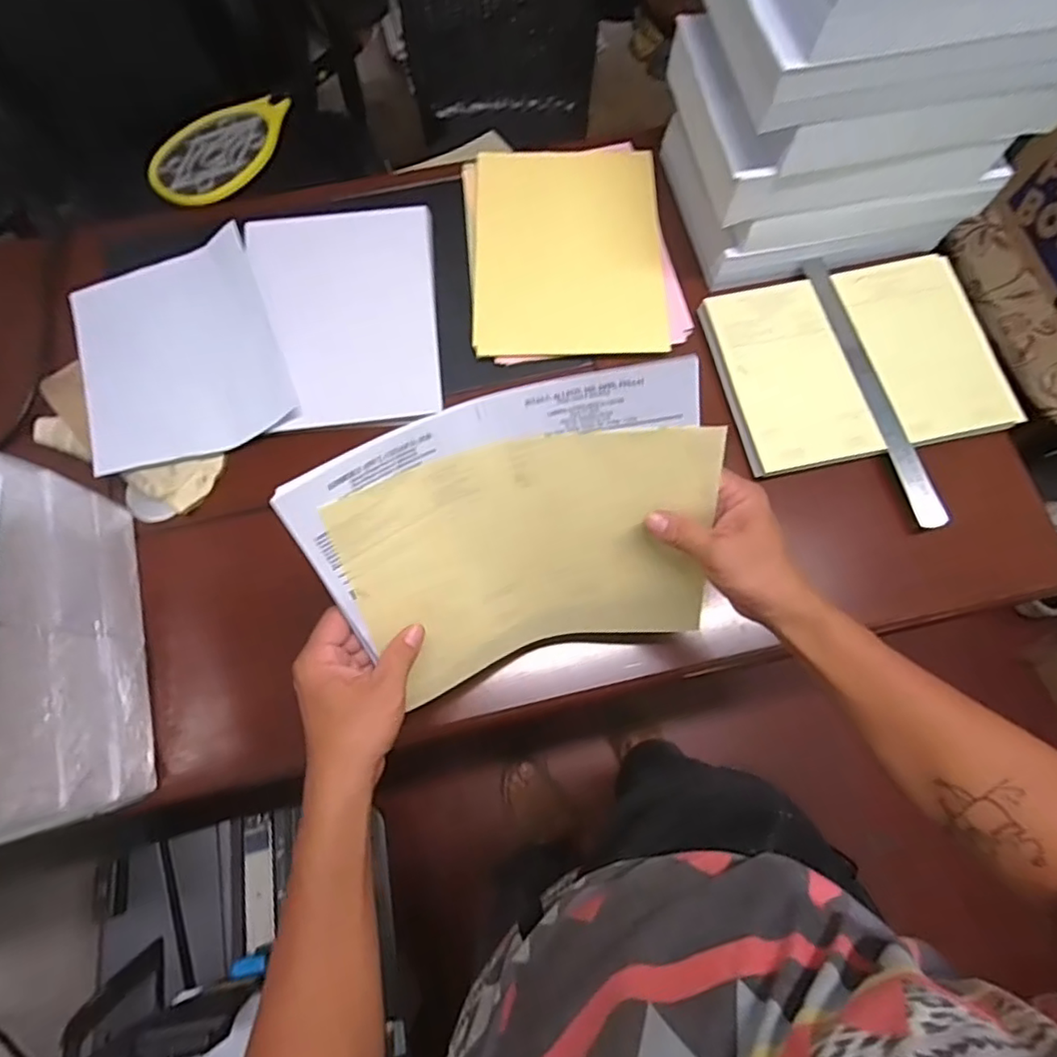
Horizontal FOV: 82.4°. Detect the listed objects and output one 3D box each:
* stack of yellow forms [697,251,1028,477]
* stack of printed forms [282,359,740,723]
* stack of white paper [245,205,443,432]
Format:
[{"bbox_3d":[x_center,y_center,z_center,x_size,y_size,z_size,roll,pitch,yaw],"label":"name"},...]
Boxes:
[{"bbox_3d":[0.358,-0.185,0.658,0.290,0.018,0.211,-12,78,-1],"label":"stack of yellow forms"},{"bbox_3d":[0.000,0.015,0.454,0.270,0.245,0.041,-18,41,-3],"label":"stack of printed forms"},{"bbox_3d":[-0.205,-0.246,0.683,0.201,0.010,0.274,-7,73,-4],"label":"stack of white paper"}]

